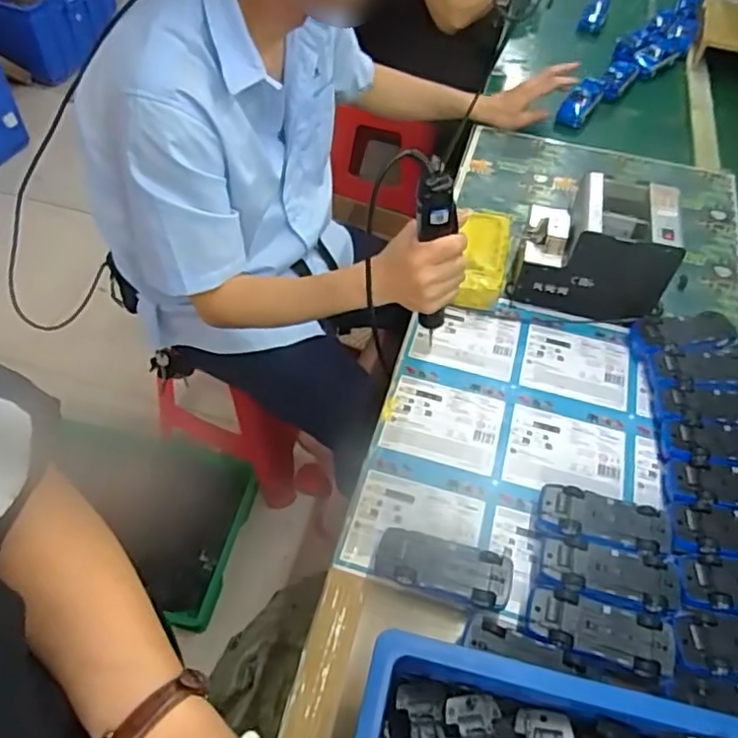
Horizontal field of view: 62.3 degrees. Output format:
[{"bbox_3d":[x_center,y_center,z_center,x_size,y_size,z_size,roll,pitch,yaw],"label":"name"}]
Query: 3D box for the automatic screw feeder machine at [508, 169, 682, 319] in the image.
[{"bbox_3d":[0.297,-0.157,0.810,0.182,0.148,0.136,16,55,9],"label":"automatic screw feeder machine"}]

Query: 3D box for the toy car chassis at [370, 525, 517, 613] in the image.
[{"bbox_3d":[0.070,0.197,0.592,0.127,0.047,0.053,14,55,8],"label":"toy car chassis"}]

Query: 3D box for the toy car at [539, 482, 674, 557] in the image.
[{"bbox_3d":[0.236,0.162,0.625,0.126,0.042,0.054,13,54,7],"label":"toy car"}]

